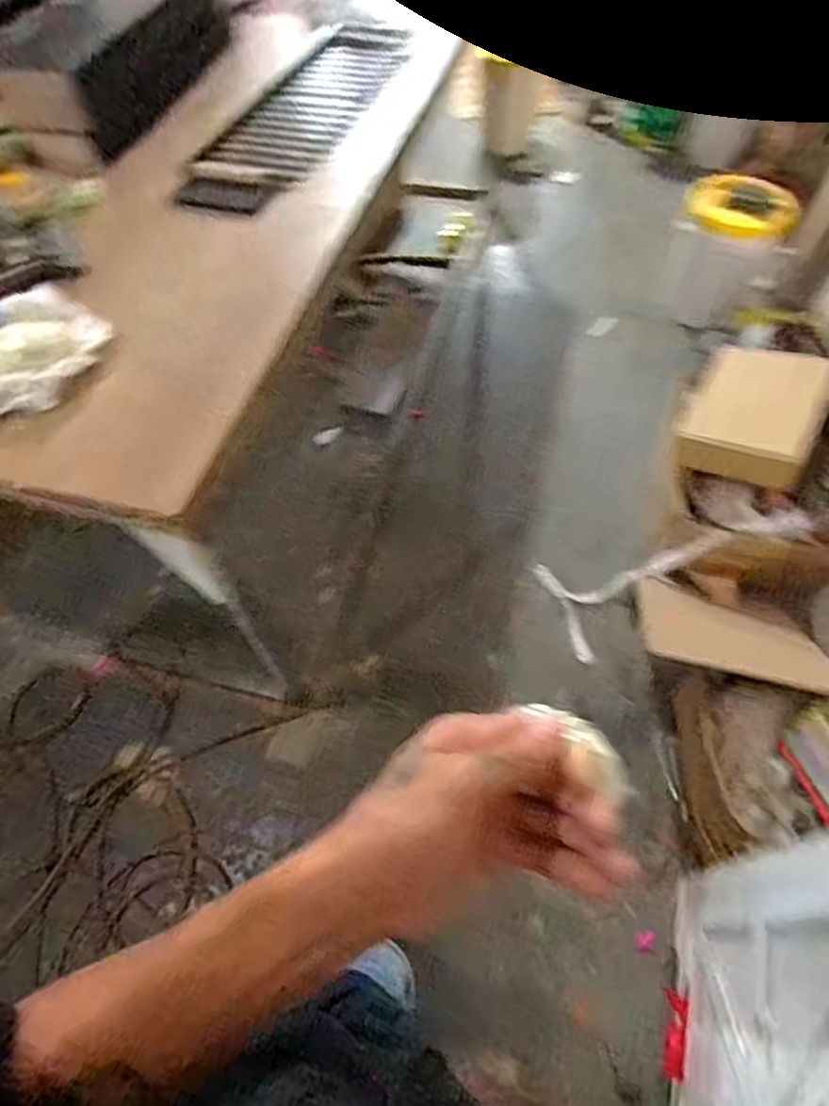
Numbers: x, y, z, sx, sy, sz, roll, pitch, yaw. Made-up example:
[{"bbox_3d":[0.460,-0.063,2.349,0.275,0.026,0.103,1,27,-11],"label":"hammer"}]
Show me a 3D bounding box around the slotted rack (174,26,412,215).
[{"bbox_3d":[-0.236,-0.978,1.351,0.252,0.018,0.819,15,60,11],"label":"slotted rack"}]

